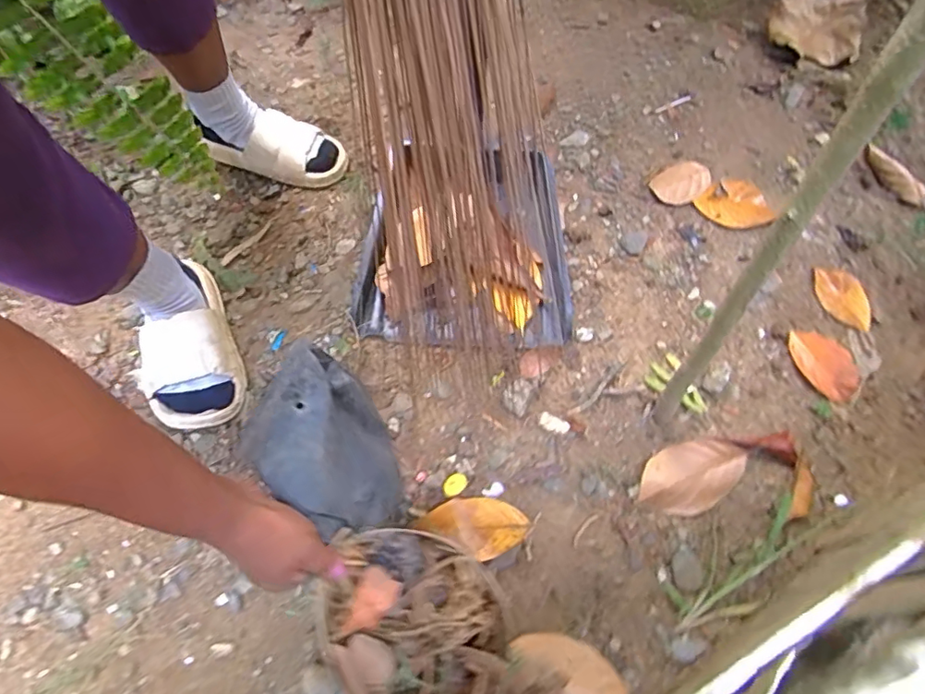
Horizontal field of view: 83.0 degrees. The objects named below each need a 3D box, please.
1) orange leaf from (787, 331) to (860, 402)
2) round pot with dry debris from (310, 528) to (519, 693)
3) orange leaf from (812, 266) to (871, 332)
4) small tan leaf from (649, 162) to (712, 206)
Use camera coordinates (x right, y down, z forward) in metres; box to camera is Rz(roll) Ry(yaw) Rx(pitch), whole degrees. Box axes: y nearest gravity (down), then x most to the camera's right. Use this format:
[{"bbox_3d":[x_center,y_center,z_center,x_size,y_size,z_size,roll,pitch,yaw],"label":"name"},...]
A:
[{"bbox_3d":[0.442,0.019,0.637,0.071,0.009,0.095,-34,69,-18],"label":"orange leaf"},{"bbox_3d":[-0.039,0.219,0.407,0.138,0.049,0.156,-32,70,-14],"label":"round pot with dry debris"},{"bbox_3d":[0.493,-0.064,0.675,0.052,0.016,0.091,-26,69,-12],"label":"orange leaf"},{"bbox_3d":[0.307,-0.230,0.738,0.082,0.020,0.062,-20,65,-13],"label":"small tan leaf"}]

